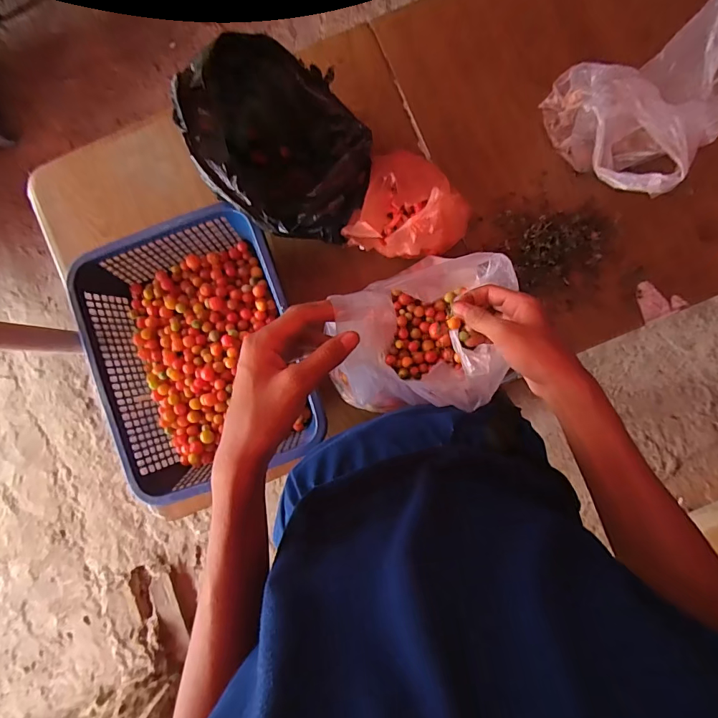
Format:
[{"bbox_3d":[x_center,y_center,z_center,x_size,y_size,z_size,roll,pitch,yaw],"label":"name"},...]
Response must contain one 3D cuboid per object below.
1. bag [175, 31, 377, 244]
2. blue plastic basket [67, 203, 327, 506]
[{"bbox_3d":[-0.098,-0.269,0.575,0.200,0.191,0.229,-44,85,-2],"label":"bag"},{"bbox_3d":[-0.220,-0.014,0.599,0.276,0.082,0.345,-22,85,0],"label":"blue plastic basket"}]

